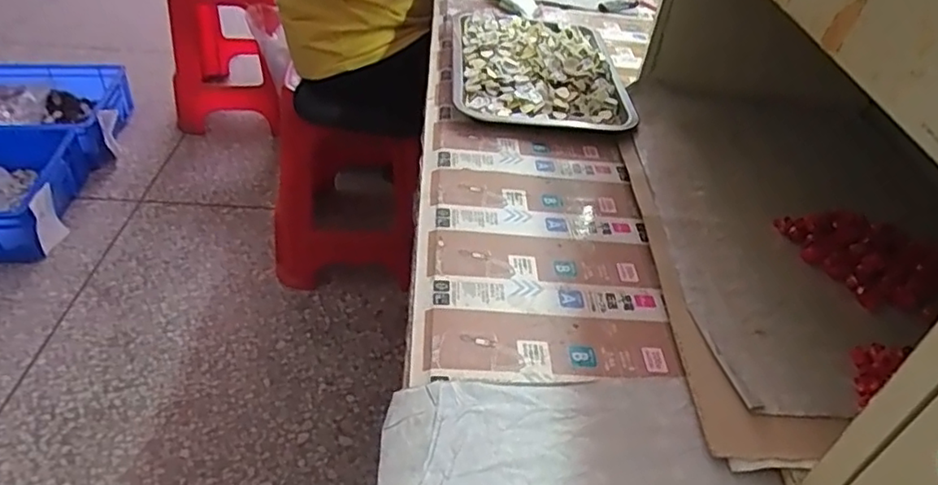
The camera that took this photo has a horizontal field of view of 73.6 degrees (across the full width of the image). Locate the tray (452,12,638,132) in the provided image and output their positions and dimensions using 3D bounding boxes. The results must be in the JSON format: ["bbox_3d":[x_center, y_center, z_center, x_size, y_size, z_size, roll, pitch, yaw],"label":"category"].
[{"bbox_3d":[0.085,-0.231,0.803,0.206,0.032,0.285,2,40,-4],"label":"tray"}]

